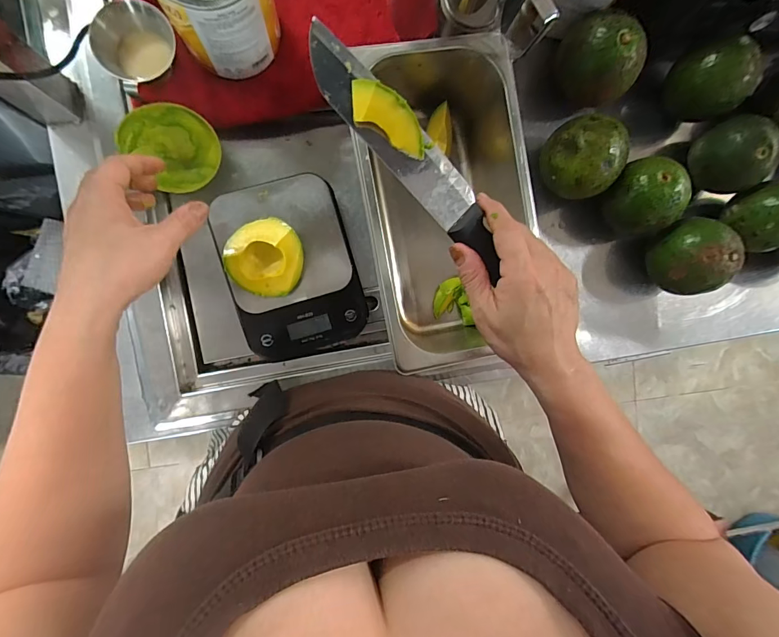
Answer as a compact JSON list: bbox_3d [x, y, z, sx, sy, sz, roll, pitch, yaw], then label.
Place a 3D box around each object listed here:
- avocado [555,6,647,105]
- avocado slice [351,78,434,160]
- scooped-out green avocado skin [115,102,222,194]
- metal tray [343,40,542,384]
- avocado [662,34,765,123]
[{"bbox_3d":[0.229,-0.281,0.436,0.074,0.074,0.075,-5,93,-7],"label":"avocado"},{"bbox_3d":[0.001,-0.132,0.267,0.062,0.015,0.024,34,88,-25],"label":"avocado slice"},{"bbox_3d":[-0.229,-0.182,0.430,0.081,0.051,0.080,0,93,-8],"label":"scooped-out green avocado skin"},{"bbox_3d":[0.061,-0.120,0.450,0.180,0.103,0.316,-11,94,-7],"label":"metal tray"},{"bbox_3d":[0.359,-0.266,0.447,0.064,0.065,0.080,-30,96,-5],"label":"avocado"}]

